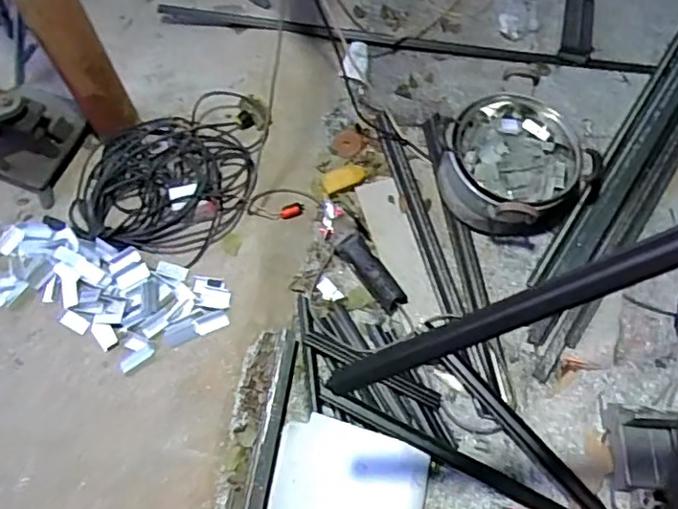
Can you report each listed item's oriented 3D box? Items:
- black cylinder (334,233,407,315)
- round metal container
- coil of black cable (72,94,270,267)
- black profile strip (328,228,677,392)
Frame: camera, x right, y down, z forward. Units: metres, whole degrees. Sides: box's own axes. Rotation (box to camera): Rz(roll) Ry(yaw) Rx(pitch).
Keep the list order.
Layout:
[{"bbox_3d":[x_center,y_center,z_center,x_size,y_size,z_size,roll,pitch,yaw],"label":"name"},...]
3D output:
[{"bbox_3d":[0.072,0.035,1.323,0.059,0.052,0.188,-34,71,-14],"label":"black cylinder"},{"bbox_3d":[0.394,-0.193,1.366,0.306,0.168,0.299,0,66,-1],"label":"round metal container"},{"bbox_3d":[-0.393,-0.204,1.389,0.400,0.091,0.405,0,66,-1],"label":"coil of black cable"},{"bbox_3d":[0.159,0.065,0.627,0.020,0.506,0.032,13,58,-41],"label":"black profile strip"}]

